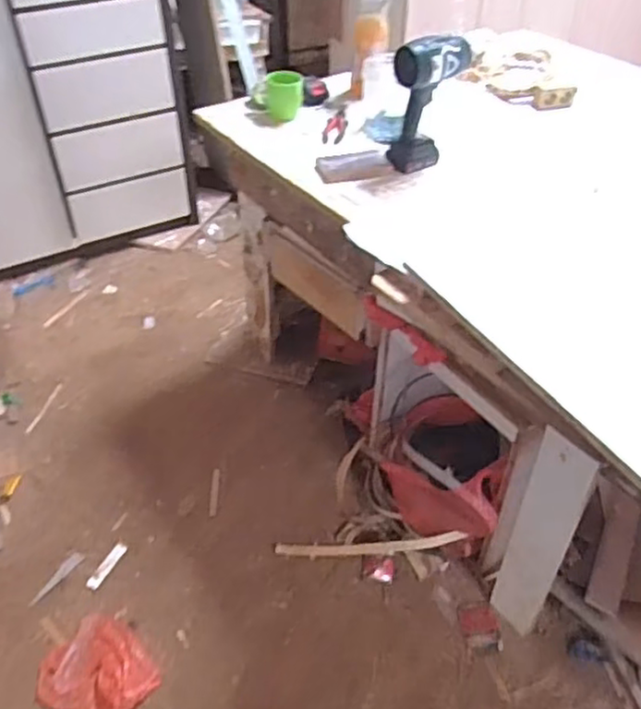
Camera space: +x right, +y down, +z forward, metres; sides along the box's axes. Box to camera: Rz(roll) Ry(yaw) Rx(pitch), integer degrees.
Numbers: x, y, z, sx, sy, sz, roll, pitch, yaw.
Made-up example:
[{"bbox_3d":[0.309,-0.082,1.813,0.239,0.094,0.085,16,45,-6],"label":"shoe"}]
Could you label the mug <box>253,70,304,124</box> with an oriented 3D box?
[{"bbox_3d":[-0.103,-0.637,1.637,0.122,0.091,0.075,-4,41,-2],"label":"mug"}]

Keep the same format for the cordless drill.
[{"bbox_3d":[0.224,-0.526,1.394,0.159,0.246,0.079,-28,49,-29],"label":"cordless drill"}]

